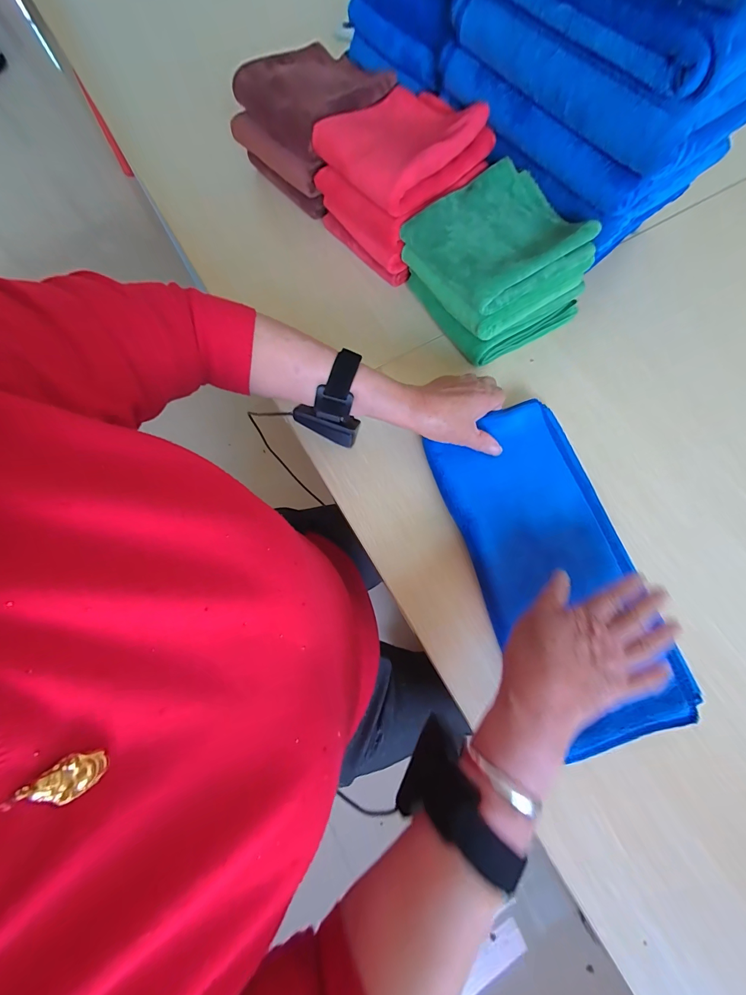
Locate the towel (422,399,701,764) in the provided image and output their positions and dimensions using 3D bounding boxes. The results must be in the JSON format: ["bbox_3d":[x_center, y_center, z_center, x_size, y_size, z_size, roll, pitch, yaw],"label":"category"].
[{"bbox_3d":[0.179,0.061,0.353,0.161,0.016,0.327,-16,73,-6],"label":"towel"}]

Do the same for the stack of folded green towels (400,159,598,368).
[{"bbox_3d":[0.145,-0.280,0.420,0.171,0.099,0.179,-31,75,-9],"label":"stack of folded green towels"}]

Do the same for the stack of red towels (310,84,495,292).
[{"bbox_3d":[0.032,-0.415,0.450,0.176,0.117,0.175,-43,77,-12],"label":"stack of red towels"}]

